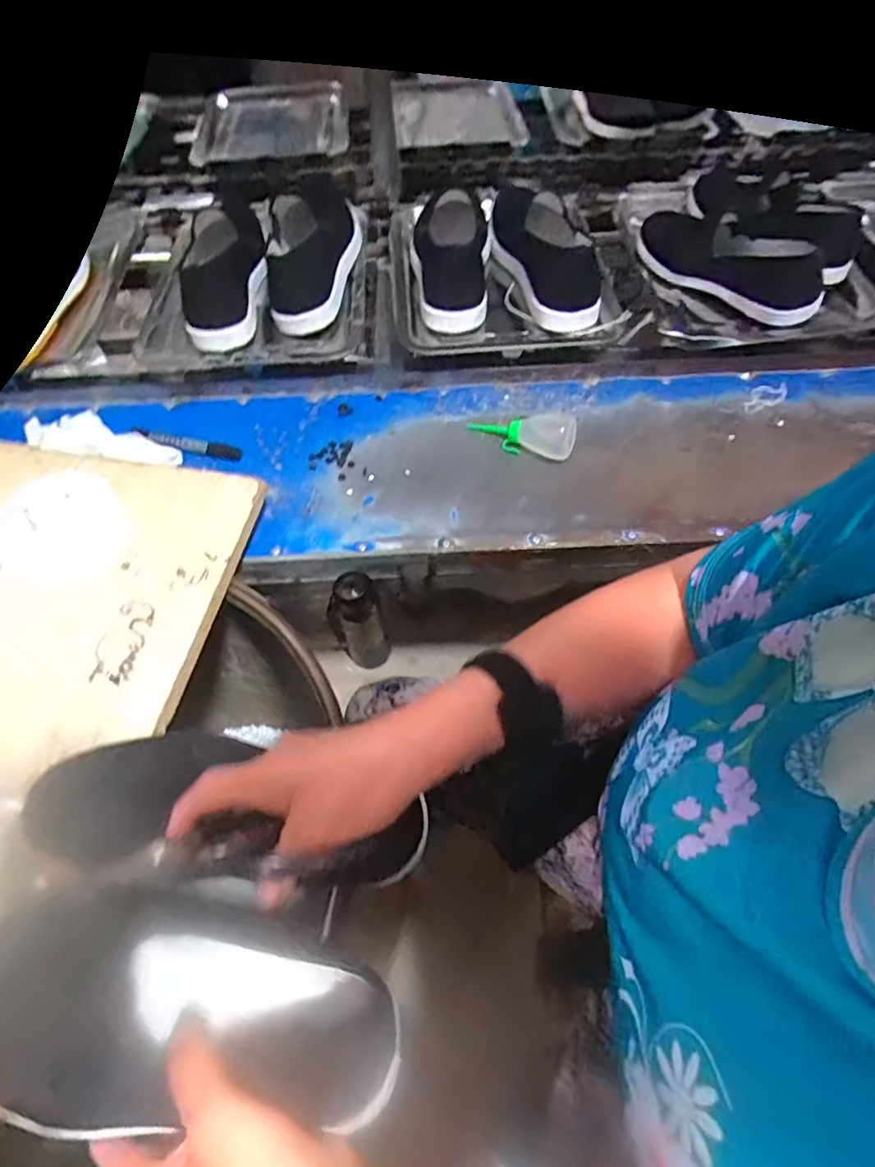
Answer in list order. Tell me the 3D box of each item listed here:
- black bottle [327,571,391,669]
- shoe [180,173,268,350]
[{"bbox_3d":[-0.147,0.073,1.032,0.081,0.241,0.082,-23,58,-12],"label":"black bottle"},{"bbox_3d":[-0.257,-0.399,0.692,0.103,0.098,0.236,-6,56,-1],"label":"shoe"}]

